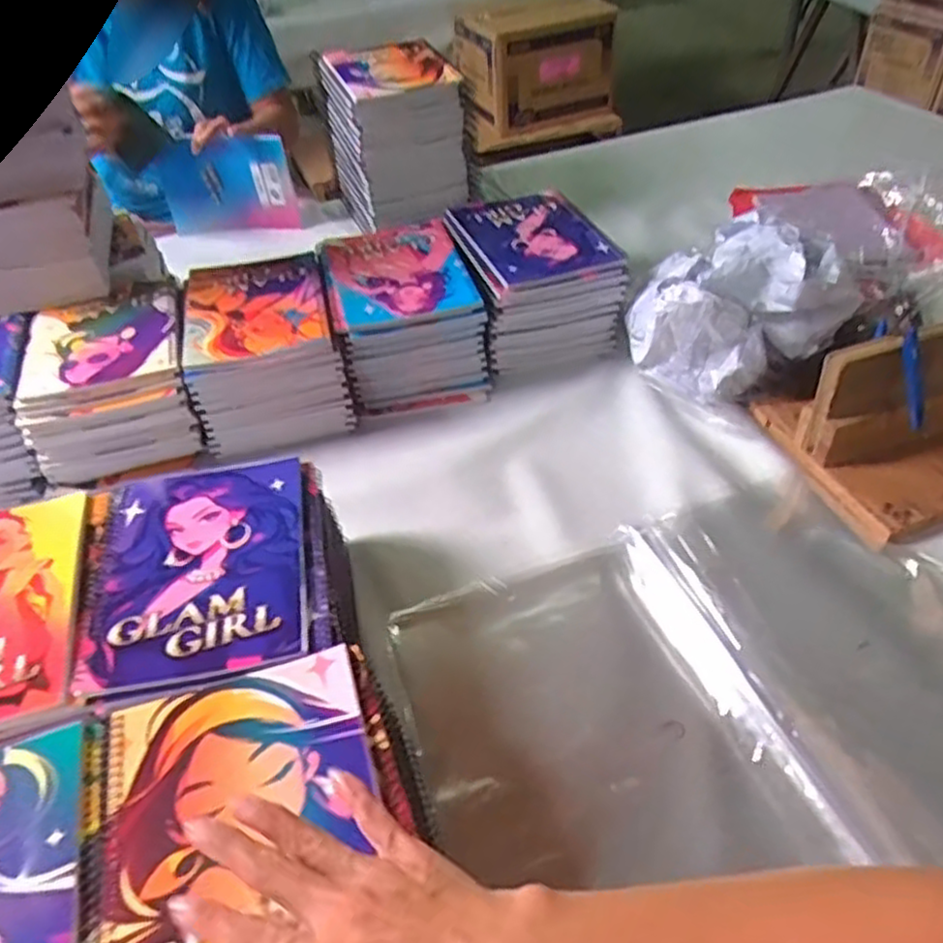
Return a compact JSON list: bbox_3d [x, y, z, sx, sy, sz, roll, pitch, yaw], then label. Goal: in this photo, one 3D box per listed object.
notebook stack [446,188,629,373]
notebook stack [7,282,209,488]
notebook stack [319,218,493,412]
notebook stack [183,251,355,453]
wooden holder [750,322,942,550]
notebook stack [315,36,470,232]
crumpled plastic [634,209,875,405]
[{"bbox_3d":[0.074,-0.238,0.901,0.165,0.105,0.208,-14,47,-10],"label":"notebook stack"},{"bbox_3d":[-0.381,-0.102,0.801,0.158,0.110,0.201,-12,47,-8],"label":"notebook stack"},{"bbox_3d":[-0.077,-0.182,0.856,0.156,0.115,0.200,-11,47,-8],"label":"notebook stack"},{"bbox_3d":[-0.226,-0.141,0.825,0.157,0.107,0.202,-11,47,-8],"label":"notebook stack"},{"bbox_3d":[0.426,-0.065,0.683,0.223,0.125,0.191,-14,47,-10],"label":"wooden holder"},{"bbox_3d":[-0.104,-0.480,1.050,0.174,0.184,0.208,-13,45,-8],"label":"notebook stack"},{"bbox_3d":[0.270,-0.173,0.786,0.195,0.153,0.153,-12,45,-7],"label":"crumpled plastic"}]

